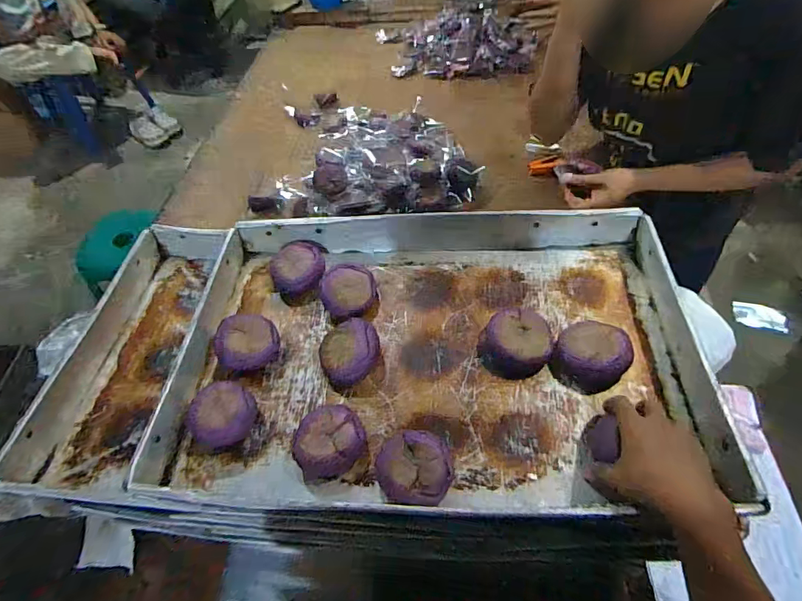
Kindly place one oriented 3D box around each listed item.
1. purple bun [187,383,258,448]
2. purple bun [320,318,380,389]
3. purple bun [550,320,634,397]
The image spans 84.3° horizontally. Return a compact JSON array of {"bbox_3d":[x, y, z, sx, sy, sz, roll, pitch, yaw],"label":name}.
[{"bbox_3d":[-0.217,0.132,0.531,0.078,0.039,0.080,-1,52,2],"label":"purple bun"},{"bbox_3d":[-0.066,0.067,0.577,0.079,0.039,0.074,-1,52,2],"label":"purple bun"},{"bbox_3d":[0.230,0.066,0.538,0.082,0.038,0.081,-1,52,2],"label":"purple bun"}]

